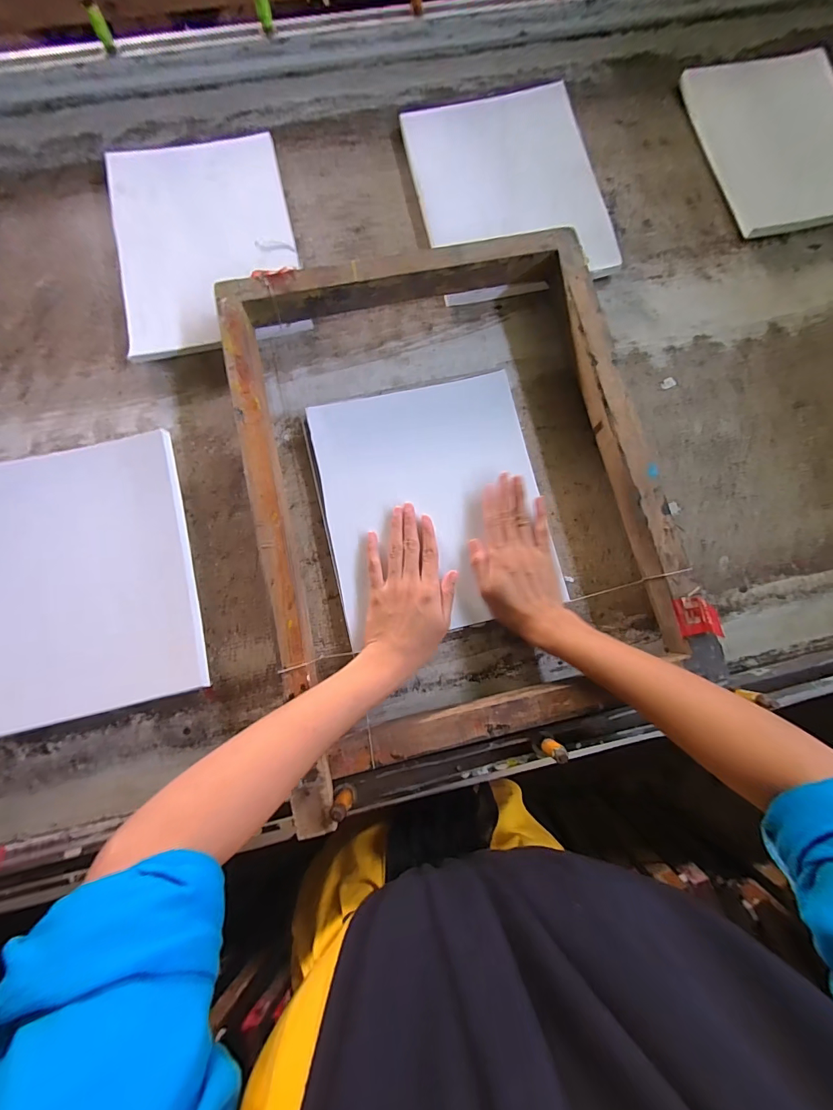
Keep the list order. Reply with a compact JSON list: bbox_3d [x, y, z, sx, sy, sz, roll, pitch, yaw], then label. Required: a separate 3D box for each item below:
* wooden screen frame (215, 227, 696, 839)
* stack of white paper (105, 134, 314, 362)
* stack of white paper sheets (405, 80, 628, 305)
[{"bbox_3d":[0.038,-0.068,0.419,0.397,0.057,0.532,-13,79,-3],"label":"wooden screen frame"},{"bbox_3d":[-0.248,-0.371,0.480,0.198,0.013,0.274,-12,82,-8],"label":"stack of white paper"},{"bbox_3d":[0.111,-0.456,0.507,0.211,0.013,0.278,-14,82,4],"label":"stack of white paper sheets"}]

